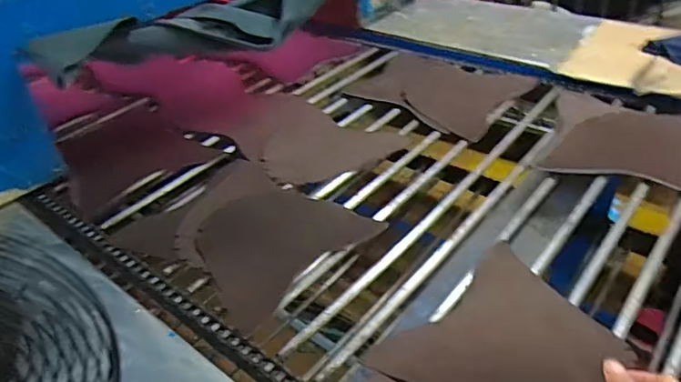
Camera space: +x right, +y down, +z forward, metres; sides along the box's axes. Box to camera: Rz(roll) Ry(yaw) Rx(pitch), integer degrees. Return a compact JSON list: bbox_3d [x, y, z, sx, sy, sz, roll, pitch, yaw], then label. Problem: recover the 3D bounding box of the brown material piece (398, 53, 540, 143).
[{"bbox_3d":[0.206,-0.207,1.077,0.299,0.005,0.257,21,46,31],"label":"brown material piece"}]

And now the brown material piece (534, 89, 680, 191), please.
[{"bbox_3d":[0.481,-0.088,0.871,0.245,0.023,0.295,10,41,25],"label":"brown material piece"}]

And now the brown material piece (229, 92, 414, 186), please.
[{"bbox_3d":[-0.085,-0.108,0.986,0.359,0.014,0.226,27,50,35],"label":"brown material piece"}]

